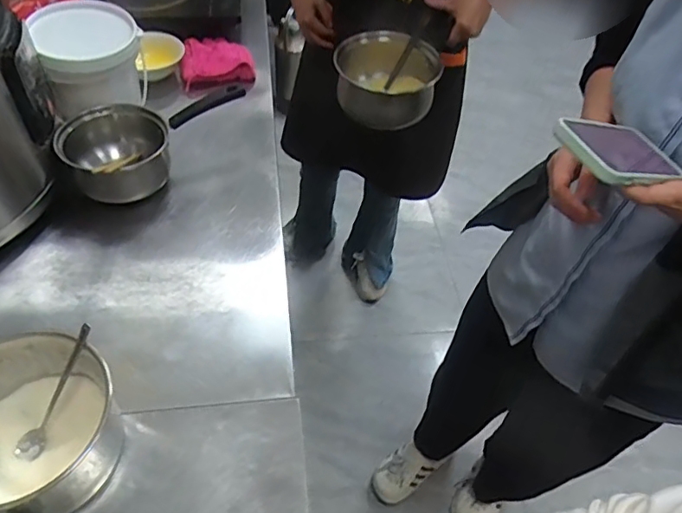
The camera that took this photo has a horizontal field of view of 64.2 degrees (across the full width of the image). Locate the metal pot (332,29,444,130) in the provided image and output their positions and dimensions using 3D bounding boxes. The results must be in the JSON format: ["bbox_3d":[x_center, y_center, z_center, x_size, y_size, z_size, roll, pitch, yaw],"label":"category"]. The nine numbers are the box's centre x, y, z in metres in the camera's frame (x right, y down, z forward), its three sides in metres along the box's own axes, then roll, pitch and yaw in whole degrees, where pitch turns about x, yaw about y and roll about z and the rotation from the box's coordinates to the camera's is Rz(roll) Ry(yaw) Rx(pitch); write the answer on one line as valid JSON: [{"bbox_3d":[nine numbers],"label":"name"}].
[{"bbox_3d":[0.075,-0.300,0.923,0.165,0.102,0.156,2,51,-3],"label":"metal pot"}]

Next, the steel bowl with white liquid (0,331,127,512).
[{"bbox_3d":[-0.350,0.187,0.608,0.168,0.128,0.171,2,51,-3],"label":"steel bowl with white liquid"}]

